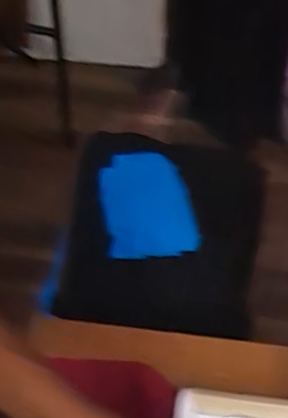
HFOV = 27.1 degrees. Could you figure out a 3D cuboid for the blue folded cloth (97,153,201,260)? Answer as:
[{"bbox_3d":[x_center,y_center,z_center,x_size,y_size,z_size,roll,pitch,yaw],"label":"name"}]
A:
[{"bbox_3d":[0.005,-0.014,1.183,0.173,0.032,0.231,-11,59,-3],"label":"blue folded cloth"}]

